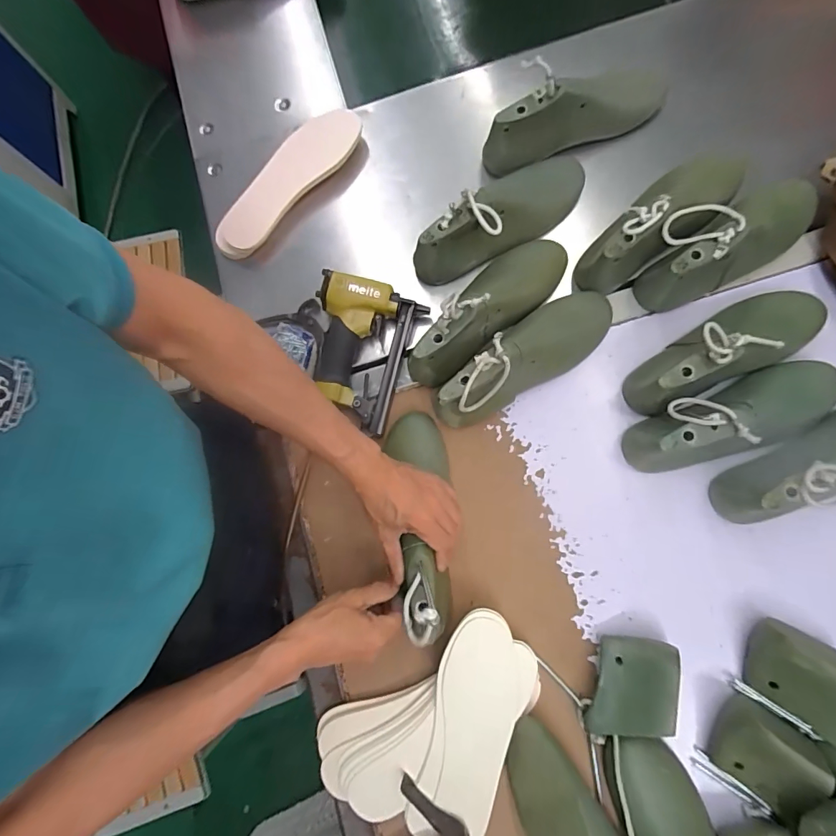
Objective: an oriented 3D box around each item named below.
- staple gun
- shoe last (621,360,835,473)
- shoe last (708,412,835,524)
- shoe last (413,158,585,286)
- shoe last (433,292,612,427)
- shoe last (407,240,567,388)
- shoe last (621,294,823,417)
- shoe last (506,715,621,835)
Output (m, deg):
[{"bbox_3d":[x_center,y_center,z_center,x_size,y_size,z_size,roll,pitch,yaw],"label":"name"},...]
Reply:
[{"bbox_3d":[-0.080,-0.085,0.549,0.135,0.043,0.178,21,83,8],"label":"staple gun"},{"bbox_3d":[0.372,-0.001,0.491,0.261,0.093,0.086,-21,79,1],"label":"shoe last"},{"bbox_3d":[0.454,0.042,0.470,0.254,0.091,0.071,-23,79,0],"label":"shoe last"},{"bbox_3d":[0.112,-0.257,0.546,0.256,0.099,0.070,-37,80,-3],"label":"shoe last"},{"bbox_3d":[0.128,-0.077,0.513,0.250,0.090,0.078,-31,79,-1],"label":"shoe last"},{"bbox_3d":[0.087,-0.139,0.505,0.082,0.085,0.246,41,85,10],"label":"shoe last"},{"bbox_3d":[0.369,-0.088,0.501,0.262,0.101,0.083,-28,79,-1],"label":"shoe last"},{"bbox_3d":[0.144,0.410,0.429,0.085,0.058,0.178,-31,79,-1],"label":"shoe last"}]

